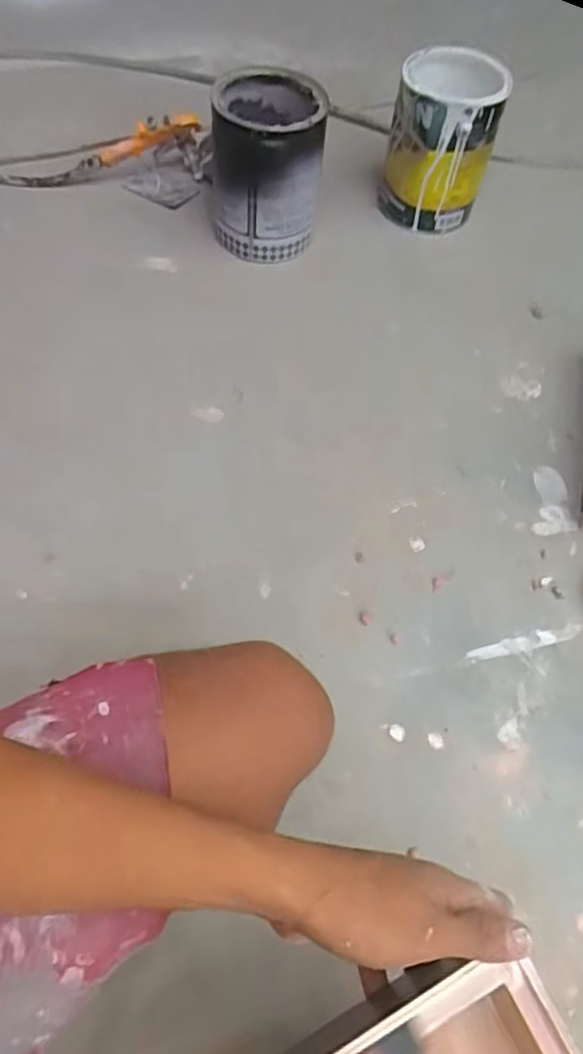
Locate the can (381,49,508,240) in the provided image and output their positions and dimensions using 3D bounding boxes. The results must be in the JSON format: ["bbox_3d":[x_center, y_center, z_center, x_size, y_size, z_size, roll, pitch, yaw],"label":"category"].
[{"bbox_3d":[0.231,-0.600,0.979,0.154,0.197,0.188,15,62,4],"label":"can"}]

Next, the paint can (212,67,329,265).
[{"bbox_3d":[-0.040,-0.522,0.921,0.152,0.201,0.157,-2,62,-5],"label":"paint can"}]

